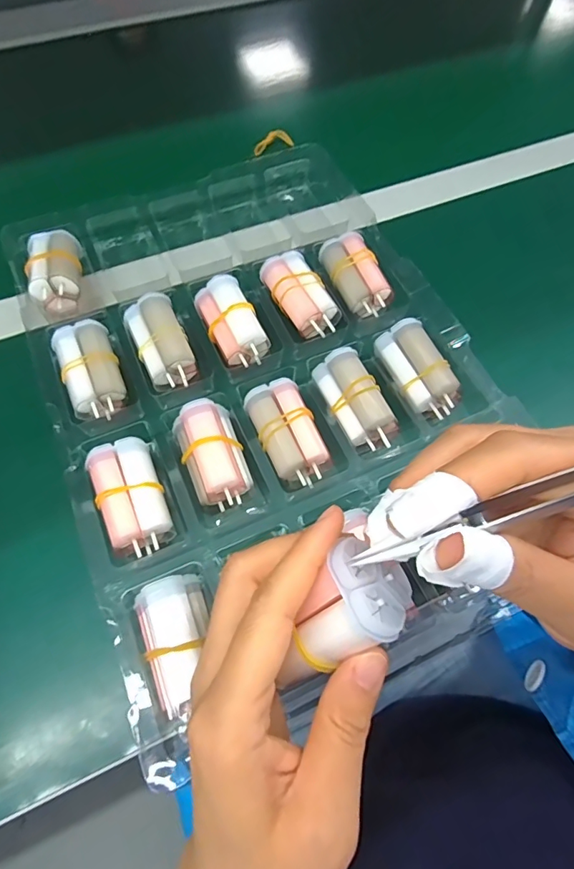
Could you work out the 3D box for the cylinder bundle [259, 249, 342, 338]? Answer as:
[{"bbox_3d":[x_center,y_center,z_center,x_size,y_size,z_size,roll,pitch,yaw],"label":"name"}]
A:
[{"bbox_3d":[0.010,-0.105,0.345,0.037,0.021,0.067,-25,67,-13],"label":"cylinder bundle"}]

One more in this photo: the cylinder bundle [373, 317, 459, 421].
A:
[{"bbox_3d":[0.089,-0.045,0.316,0.032,0.019,0.068,-23,66,-12],"label":"cylinder bundle"}]

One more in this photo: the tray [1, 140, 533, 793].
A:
[{"bbox_3d":[-0.017,-0.044,0.325,0.277,0.038,0.394,-21,66,-11],"label":"tray"}]

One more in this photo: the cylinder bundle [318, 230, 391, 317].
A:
[{"bbox_3d":[0.052,-0.123,0.353,0.034,0.019,0.066,-19,66,-10],"label":"cylinder bundle"}]

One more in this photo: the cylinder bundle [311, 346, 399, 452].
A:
[{"bbox_3d":[0.046,-0.023,0.307,0.032,0.022,0.068,-26,67,-13],"label":"cylinder bundle"}]

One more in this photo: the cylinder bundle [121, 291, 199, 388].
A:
[{"bbox_3d":[-0.089,-0.064,0.329,0.034,0.028,0.067,-23,66,-12],"label":"cylinder bundle"}]

